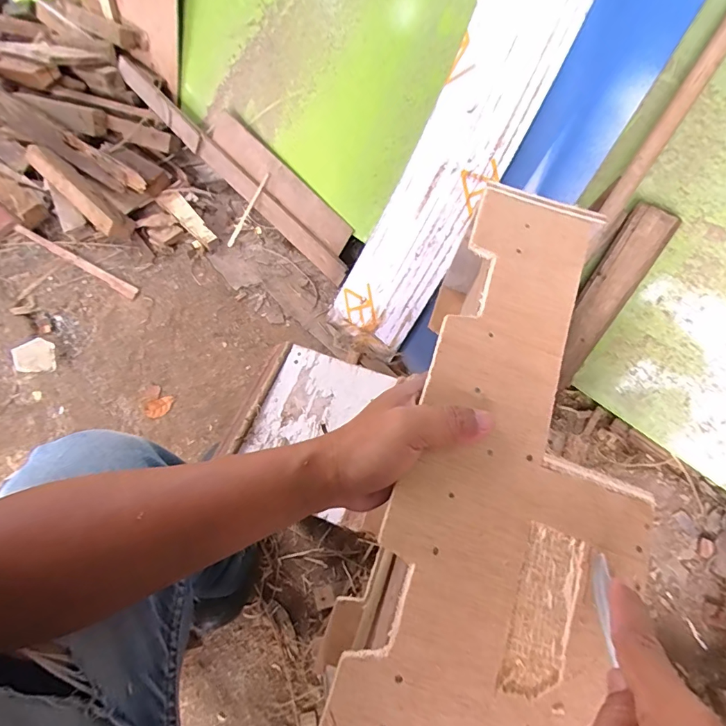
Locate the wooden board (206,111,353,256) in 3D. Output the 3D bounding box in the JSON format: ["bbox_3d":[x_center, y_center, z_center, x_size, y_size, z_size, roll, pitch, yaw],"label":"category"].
[{"bbox_3d":[-0.193,-0.410,0.992,0.458,0.078,0.028,44,29,12],"label":"wooden board"}]

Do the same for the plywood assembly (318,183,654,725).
[{"bbox_3d":[0.100,0.057,0.286,0.155,0.021,0.387,14,71,8],"label":"plywood assembly"}]

